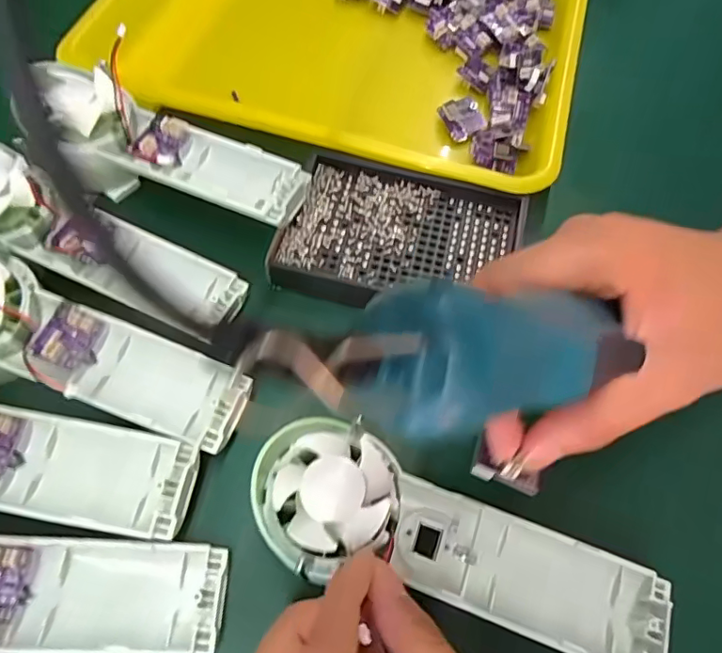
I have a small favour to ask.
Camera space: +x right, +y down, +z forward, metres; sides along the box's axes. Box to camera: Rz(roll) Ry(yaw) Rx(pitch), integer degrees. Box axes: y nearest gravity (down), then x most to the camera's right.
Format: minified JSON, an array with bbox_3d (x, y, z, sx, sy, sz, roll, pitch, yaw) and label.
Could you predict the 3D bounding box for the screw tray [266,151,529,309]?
[{"bbox_3d":[0.023,-0.050,0.317,0.130,0.017,0.096,17,63,6],"label":"screw tray"}]

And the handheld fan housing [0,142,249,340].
[{"bbox_3d":[-0.149,-0.048,0.294,0.174,0.024,0.054,25,63,-5],"label":"handheld fan housing"}]

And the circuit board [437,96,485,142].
[{"bbox_3d":[0.069,-0.143,0.367,0.024,0.013,0.027,-19,65,-12],"label":"circuit board"}]

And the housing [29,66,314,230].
[{"bbox_3d":[-0.113,-0.105,0.321,0.173,0.044,0.062,18,63,7],"label":"housing"}]

